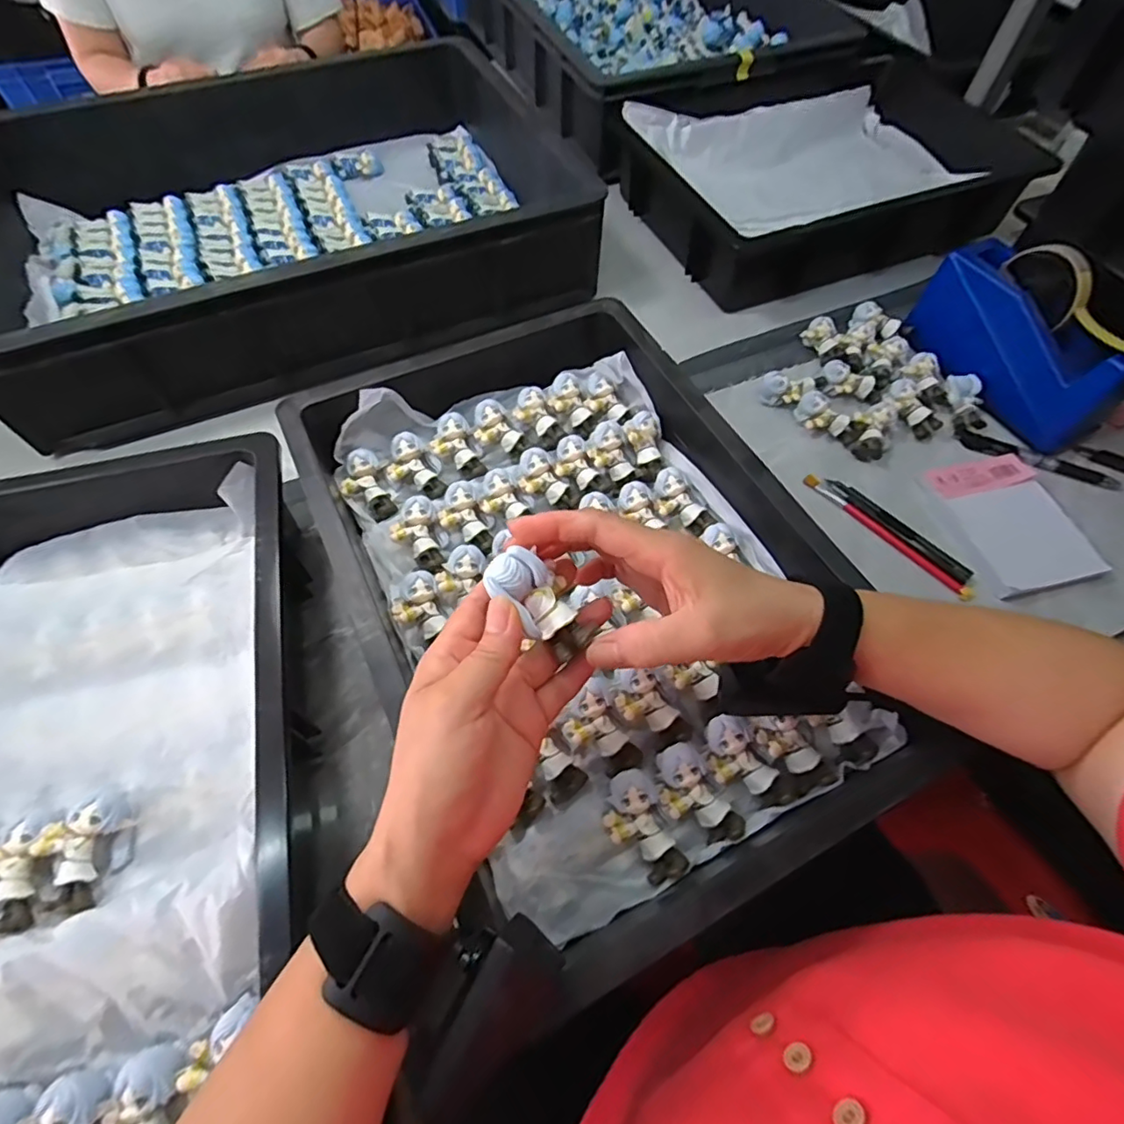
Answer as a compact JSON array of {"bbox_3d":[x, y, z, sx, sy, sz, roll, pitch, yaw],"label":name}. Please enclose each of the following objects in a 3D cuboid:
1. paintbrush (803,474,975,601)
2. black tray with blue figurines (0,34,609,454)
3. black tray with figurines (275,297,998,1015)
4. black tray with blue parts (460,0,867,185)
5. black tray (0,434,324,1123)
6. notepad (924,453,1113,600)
[{"bbox_3d":[0.286,-0.028,0.511,0.011,0.007,0.161,-45,64,2],"label":"paintbrush"},{"bbox_3d":[-0.310,-0.379,0.636,0.588,0.119,0.417,-23,63,-14],"label":"black tray with blue figurines"},{"bbox_3d":[0.009,0.009,0.431,0.325,0.091,0.463,-25,64,-15],"label":"black tray with figurines"},{"bbox_3d":[0.104,-0.822,0.874,0.349,0.139,0.587,-21,63,-13],"label":"black tray with blue parts"},{"bbox_3d":[-0.315,0.126,0.341,0.318,0.071,0.472,-11,61,-8],"label":"black tray"},{"bbox_3d":[0.390,-0.038,0.495,0.086,0.011,0.130,-16,63,3],"label":"notepad"}]

